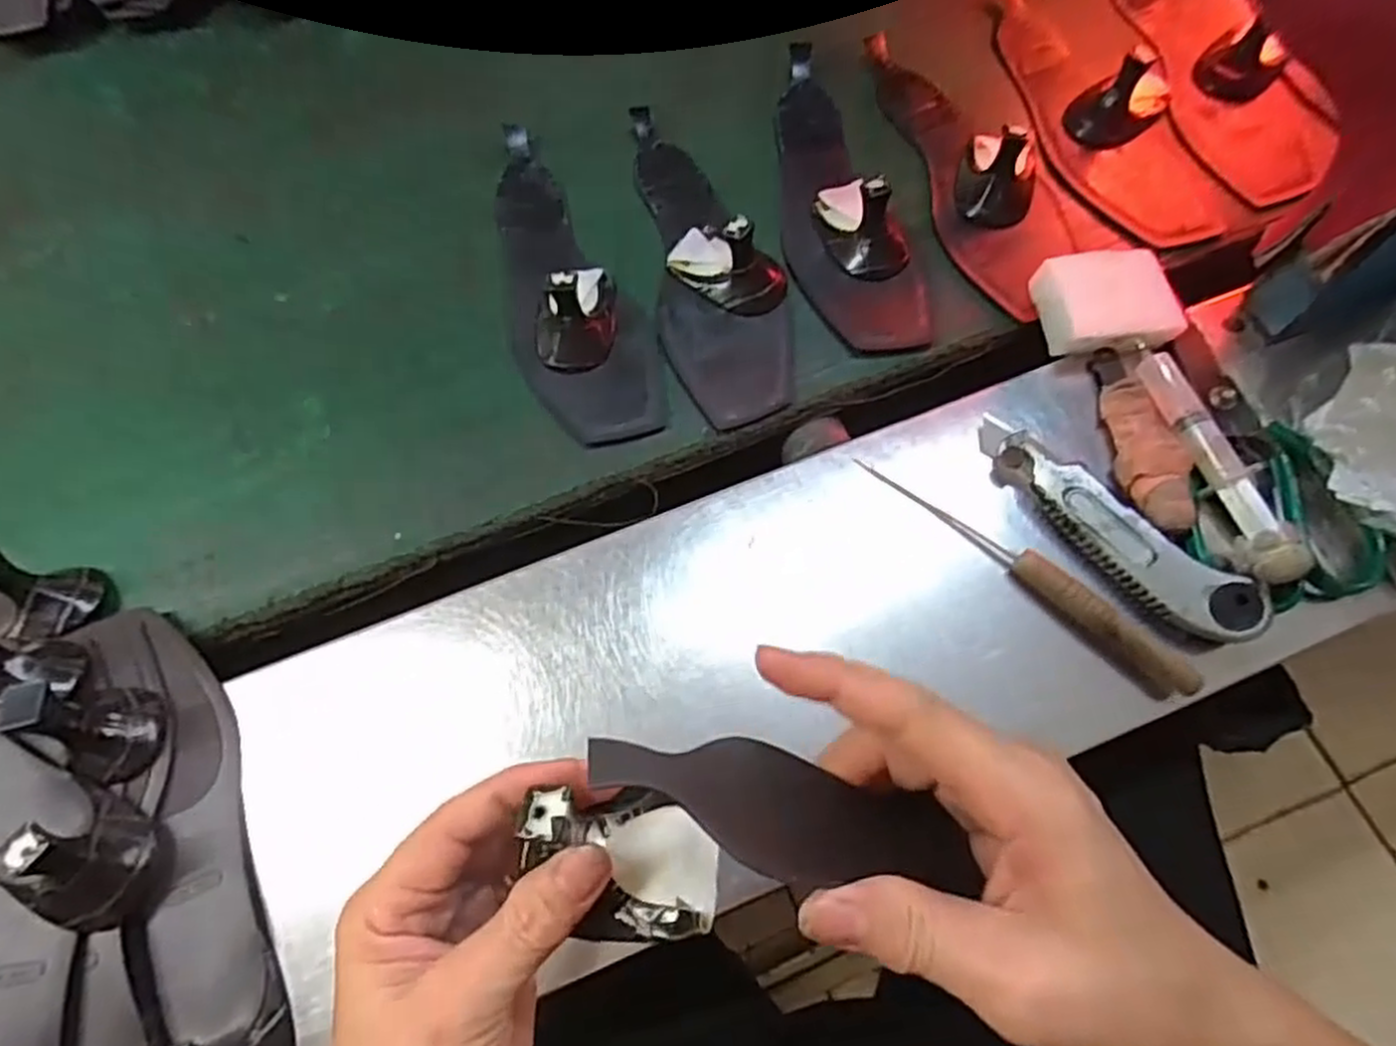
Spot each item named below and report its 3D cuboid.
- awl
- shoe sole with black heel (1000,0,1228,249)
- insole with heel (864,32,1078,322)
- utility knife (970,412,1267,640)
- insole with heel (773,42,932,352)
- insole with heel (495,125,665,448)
[{"bbox_3d":[0.168,0.023,0.398,0.187,0.017,0.018,40,73,18],"label":"awl"},{"bbox_3d":[0.286,-0.307,0.545,0.097,0.056,0.271,-9,68,-2],"label":"shoe sole with black heel"},{"bbox_3d":[0.193,-0.257,0.518,0.084,0.039,0.258,-12,68,-1],"label":"insole with heel"},{"bbox_3d":[0.213,0.002,0.402,0.034,0.027,0.162,-42,71,-15],"label":"utility knife"},{"bbox_3d":[0.087,-0.230,0.508,0.080,0.045,0.260,-16,69,-4],"label":"insole with heel"},{"bbox_3d":[-0.093,-0.165,0.491,0.088,0.047,0.264,-18,69,-5],"label":"insole with heel"}]

